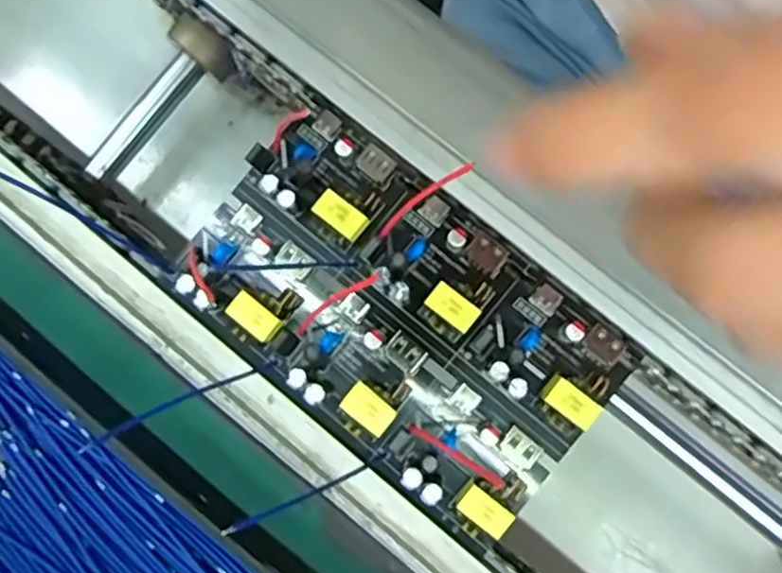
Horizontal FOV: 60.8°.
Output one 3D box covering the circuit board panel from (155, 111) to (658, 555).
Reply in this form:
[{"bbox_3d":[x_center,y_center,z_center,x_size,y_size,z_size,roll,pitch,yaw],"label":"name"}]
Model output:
[{"bbox_3d":[0.001,0.008,0.237,0.152,0.015,0.088,38,87,6],"label":"circuit board panel"}]

